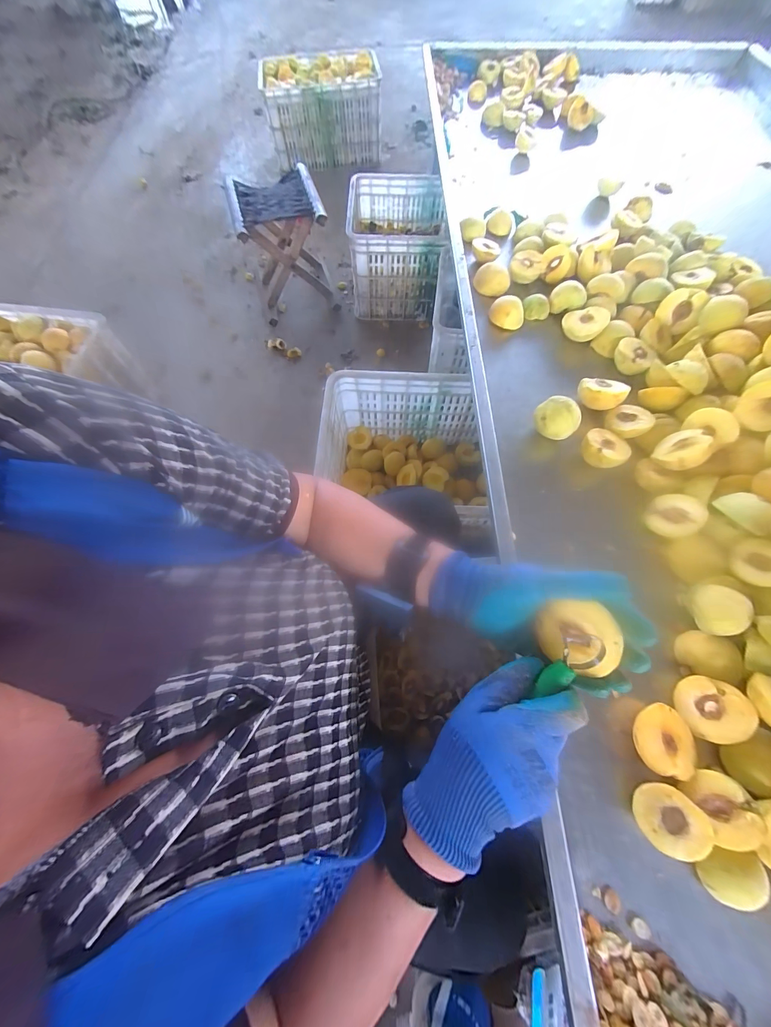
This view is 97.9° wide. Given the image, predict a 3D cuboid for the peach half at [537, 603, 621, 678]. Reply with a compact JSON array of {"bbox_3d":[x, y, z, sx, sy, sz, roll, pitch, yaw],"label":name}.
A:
[{"bbox_3d":[0.165,0.102,0.288,0.053,0.031,0.056,-24,86,32],"label":"peach half"}]

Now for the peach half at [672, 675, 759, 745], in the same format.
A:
[{"bbox_3d":[0.389,0.232,0.396,0.034,0.067,0.065,26,65,-34],"label":"peach half"}]

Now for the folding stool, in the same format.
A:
[{"bbox_3d":[-0.347,-0.925,1.172,0.274,0.300,0.303,-19,69,-7],"label":"folding stool"}]

